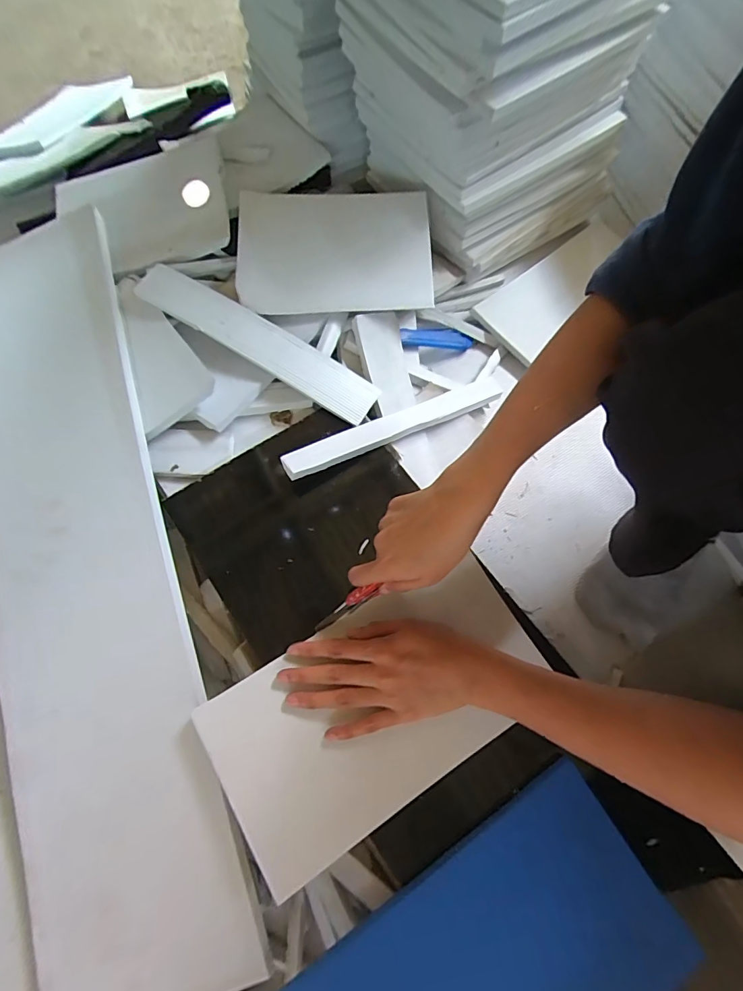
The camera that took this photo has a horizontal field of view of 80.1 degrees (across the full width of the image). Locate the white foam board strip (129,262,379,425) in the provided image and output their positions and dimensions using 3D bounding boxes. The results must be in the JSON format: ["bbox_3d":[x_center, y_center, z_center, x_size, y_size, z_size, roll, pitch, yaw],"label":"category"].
[{"bbox_3d":[-0.123,-0.172,0.489,0.281,0.014,0.054,30,70,0],"label":"white foam board strip"}]

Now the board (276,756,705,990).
[{"bbox_3d":[0.084,0.350,0.323,0.282,0.024,0.148,-30,73,-13],"label":"board"}]

